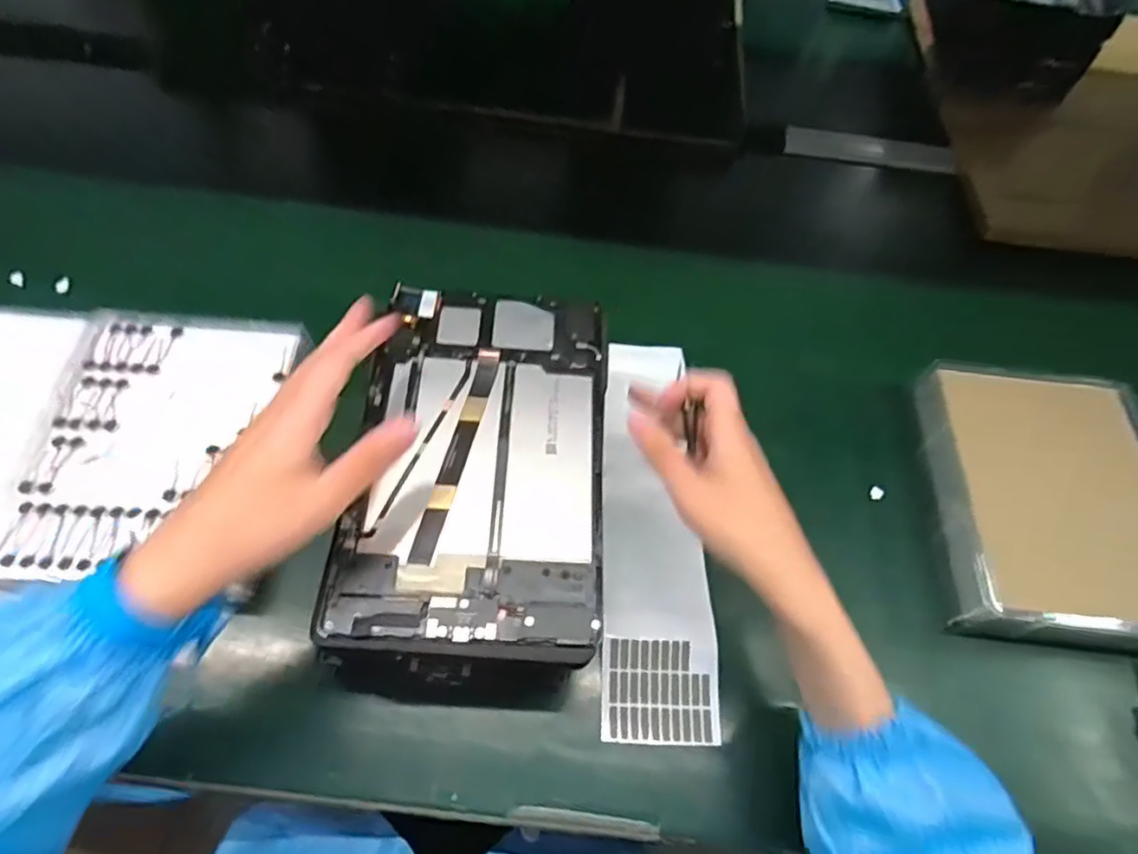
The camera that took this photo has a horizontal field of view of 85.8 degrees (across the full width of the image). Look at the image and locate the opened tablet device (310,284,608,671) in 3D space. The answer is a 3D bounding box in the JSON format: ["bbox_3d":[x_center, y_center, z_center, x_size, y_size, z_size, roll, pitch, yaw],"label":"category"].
[{"bbox_3d":[-0.053,0.015,0.382,0.150,0.009,0.241,5,61,-2],"label":"opened tablet device"}]

